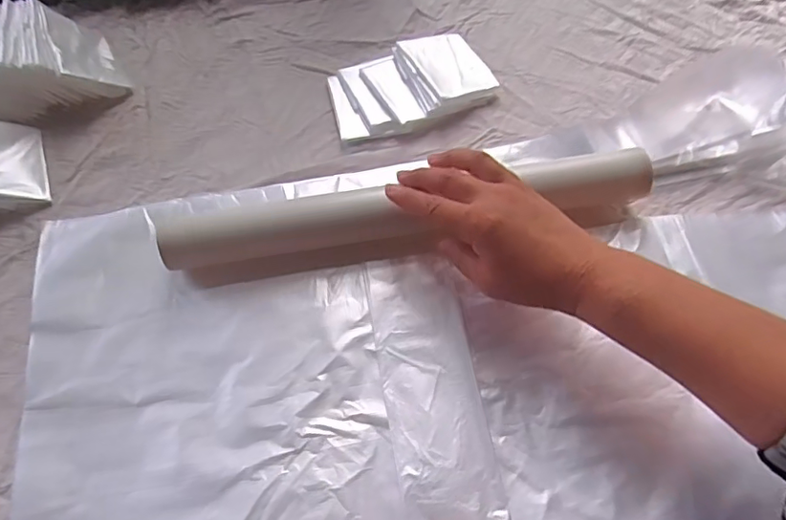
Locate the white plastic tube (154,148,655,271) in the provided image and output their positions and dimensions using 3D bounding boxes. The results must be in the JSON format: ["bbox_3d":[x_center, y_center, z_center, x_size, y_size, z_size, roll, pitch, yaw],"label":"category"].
[{"bbox_3d":[0.010,-0.037,0.409,0.359,0.041,0.049,-10,61,-5],"label":"white plastic tube"}]

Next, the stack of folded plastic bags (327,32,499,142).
[{"bbox_3d":[0.013,-0.163,0.504,0.145,0.021,0.091,-23,62,-10],"label":"stack of folded plastic bags"}]

